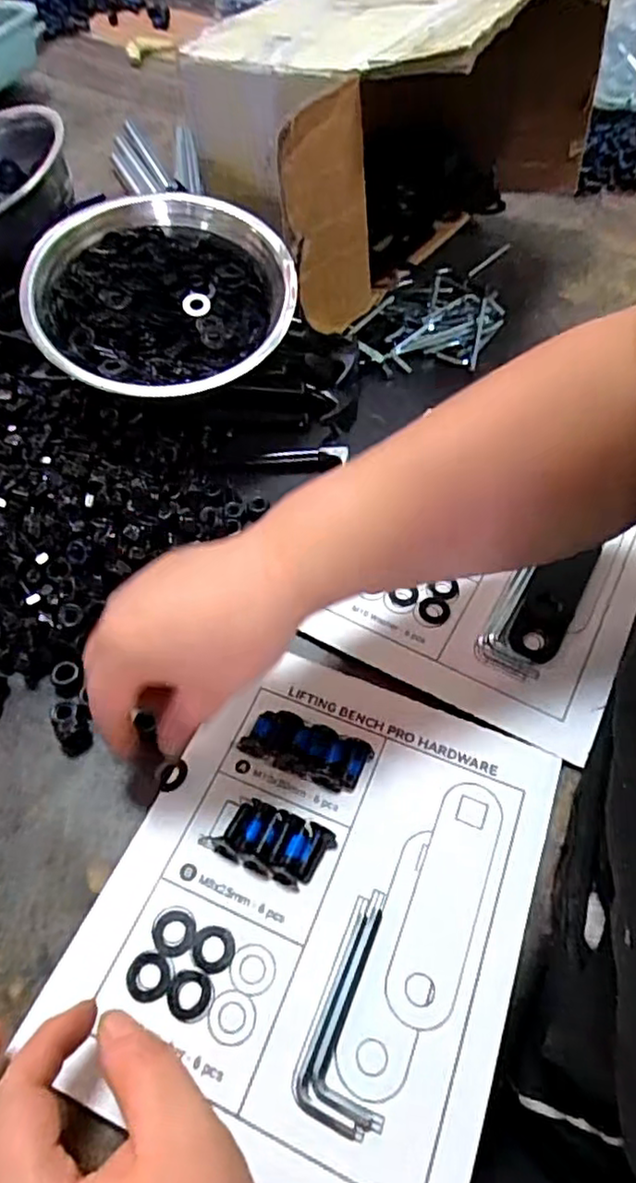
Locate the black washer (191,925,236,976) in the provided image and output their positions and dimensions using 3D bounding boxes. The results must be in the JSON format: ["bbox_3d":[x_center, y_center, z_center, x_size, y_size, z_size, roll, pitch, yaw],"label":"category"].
[{"bbox_3d":[-0.048,0.164,0.301,0.019,0.004,0.019,0,55,-1],"label":"black washer"}]

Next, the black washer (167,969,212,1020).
[{"bbox_3d":[-0.057,0.178,0.290,0.018,0.004,0.019,0,55,-1],"label":"black washer"}]

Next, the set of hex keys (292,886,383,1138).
[{"bbox_3d":[0.020,0.181,0.288,0.037,0.004,0.090,19,57,12],"label":"set of hex keys"}]

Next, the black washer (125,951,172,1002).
[{"bbox_3d":[-0.076,0.173,0.294,0.019,0.004,0.019,0,55,-1],"label":"black washer"}]

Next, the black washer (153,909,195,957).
[{"bbox_3d":[-0.068,0.159,0.305,0.020,0.004,0.019,0,55,-1],"label":"black washer"}]

